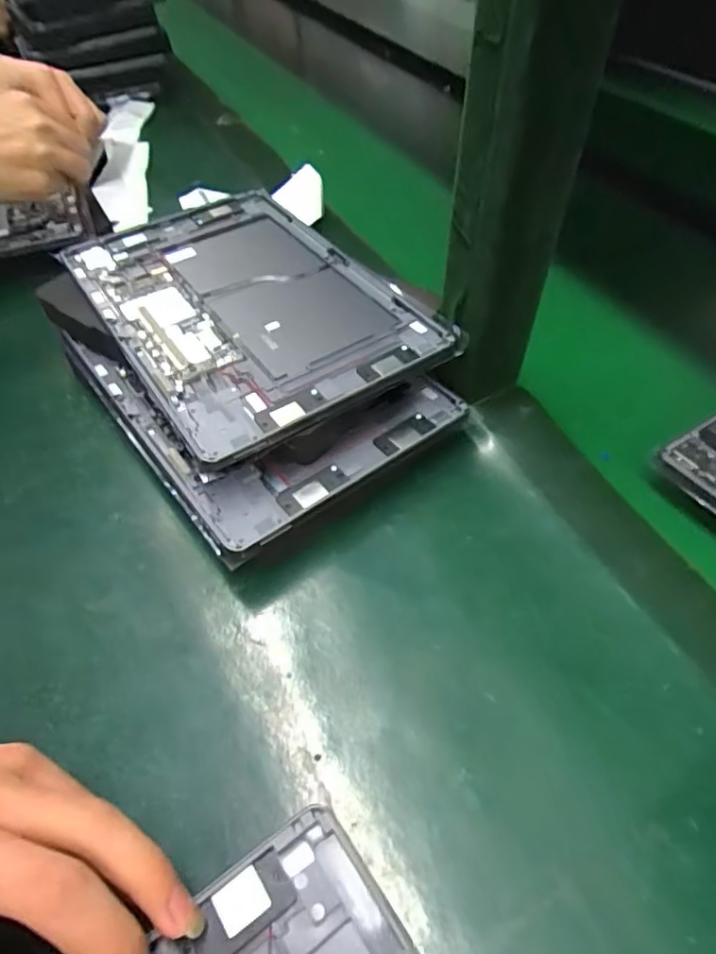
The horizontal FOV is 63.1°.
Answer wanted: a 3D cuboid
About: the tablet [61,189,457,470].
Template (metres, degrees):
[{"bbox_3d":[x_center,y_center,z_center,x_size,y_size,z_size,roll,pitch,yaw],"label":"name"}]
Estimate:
[{"bbox_3d":[-0.077,-0.117,0.388,0.168,0.009,0.249,-29,56,-19],"label":"tablet"}]

